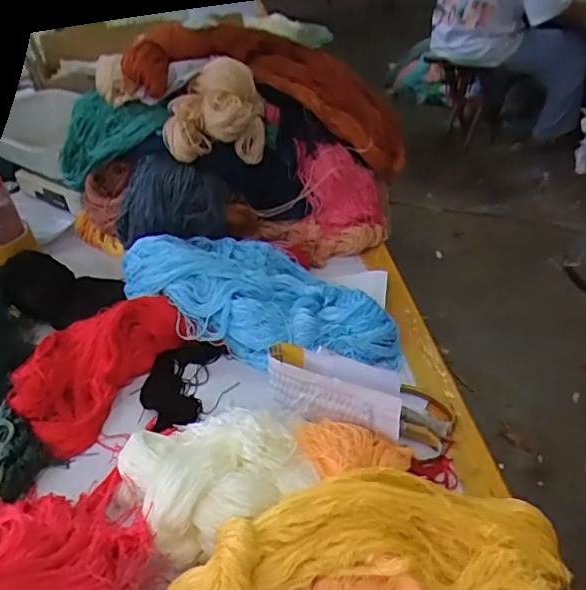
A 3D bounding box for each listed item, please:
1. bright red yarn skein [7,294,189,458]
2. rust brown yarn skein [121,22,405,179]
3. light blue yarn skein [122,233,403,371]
[{"bbox_3d":[-0.254,0.075,0.697,0.153,0.074,0.208,23,46,29],"label":"bright red yarn skein"},{"bbox_3d":[-0.018,-0.335,0.916,0.479,0.119,0.171,12,36,-22],"label":"rust brown yarn skein"},{"bbox_3d":[-0.039,-0.013,0.746,0.384,0.098,0.186,16,43,23],"label":"light blue yarn skein"}]

